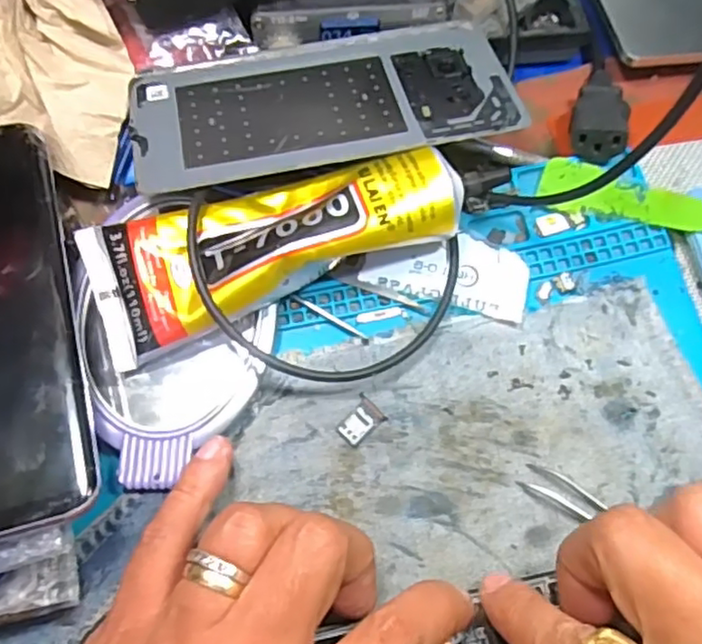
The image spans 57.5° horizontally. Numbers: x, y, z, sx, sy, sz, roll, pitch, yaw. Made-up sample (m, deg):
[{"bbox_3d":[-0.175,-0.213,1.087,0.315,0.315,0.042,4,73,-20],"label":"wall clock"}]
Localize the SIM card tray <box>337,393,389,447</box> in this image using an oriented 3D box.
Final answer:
[{"bbox_3d":[0.003,0.038,0.245,0.013,0.004,0.018,41,72,14],"label":"SIM card tray"}]

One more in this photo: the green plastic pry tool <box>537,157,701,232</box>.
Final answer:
[{"bbox_3d":[0.118,-0.053,0.276,0.071,0.008,0.022,15,68,5],"label":"green plastic pry tool"}]

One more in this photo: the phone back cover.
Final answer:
[{"bbox_3d":[-0.011,-0.093,0.271,0.158,0.004,0.075,-12,59,-6],"label":"phone back cover"}]

